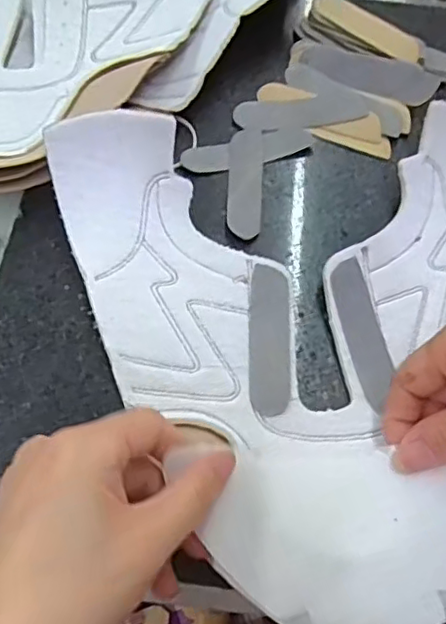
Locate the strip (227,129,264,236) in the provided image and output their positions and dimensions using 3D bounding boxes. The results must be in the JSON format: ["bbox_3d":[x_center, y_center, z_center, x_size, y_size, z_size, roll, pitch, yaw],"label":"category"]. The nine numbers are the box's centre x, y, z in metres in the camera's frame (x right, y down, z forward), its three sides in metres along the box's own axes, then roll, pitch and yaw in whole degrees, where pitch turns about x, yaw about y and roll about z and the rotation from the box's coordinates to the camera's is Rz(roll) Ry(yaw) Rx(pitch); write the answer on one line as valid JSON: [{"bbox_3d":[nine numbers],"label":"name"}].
[{"bbox_3d":[0.013,-0.078,0.360,0.021,0.004,0.080,4,62,0],"label":"strip"}]

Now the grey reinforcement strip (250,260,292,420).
[{"bbox_3d":[0.024,0.013,0.311,0.021,0.004,0.082,0,62,4],"label":"grey reinforcement strip"}]

